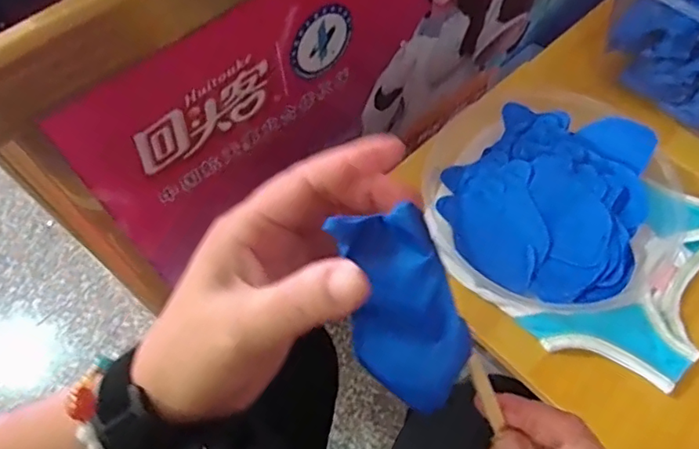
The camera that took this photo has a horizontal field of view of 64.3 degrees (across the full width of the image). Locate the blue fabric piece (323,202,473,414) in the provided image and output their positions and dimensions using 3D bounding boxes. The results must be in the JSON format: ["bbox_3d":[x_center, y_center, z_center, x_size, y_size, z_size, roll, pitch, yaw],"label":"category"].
[{"bbox_3d":[0.024,0.038,0.241,0.049,0.092,0.010,-6,16,17],"label":"blue fabric piece"}]

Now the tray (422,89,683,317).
[{"bbox_3d":[0.196,-0.036,0.545,0.225,0.041,0.231,-1,62,1],"label":"tray"}]

